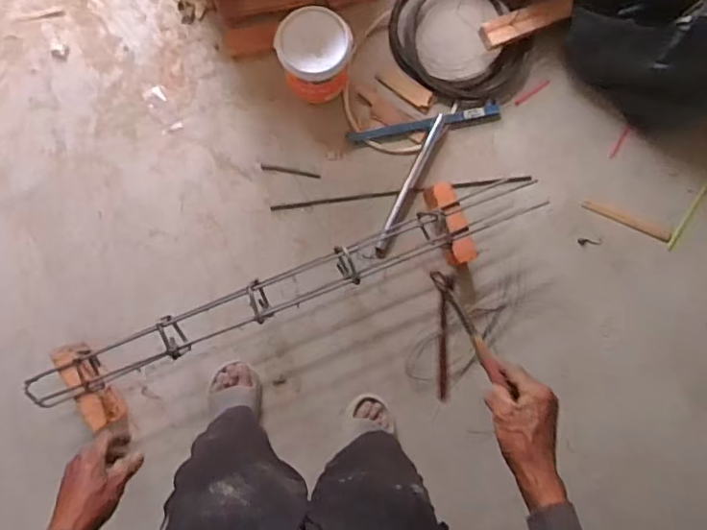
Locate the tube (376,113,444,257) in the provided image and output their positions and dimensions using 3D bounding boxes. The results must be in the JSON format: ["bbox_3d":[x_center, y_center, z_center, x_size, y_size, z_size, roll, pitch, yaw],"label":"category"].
[{"bbox_3d":[0.130,-0.189,1.333,0.028,0.025,0.361,25,86,-3],"label":"tube"}]

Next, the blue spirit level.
[{"bbox_3d":[0.175,-0.339,1.354,0.375,0.026,0.035,-12,89,-5],"label":"blue spirit level"}]

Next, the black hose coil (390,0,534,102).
[{"bbox_3d":[0.257,-0.560,1.358,0.325,0.051,0.325,0,88,-5],"label":"black hose coil"}]

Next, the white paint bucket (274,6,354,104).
[{"bbox_3d":[-0.084,-0.464,1.268,0.151,0.161,0.166,0,88,-5],"label":"white paint bucket"}]

